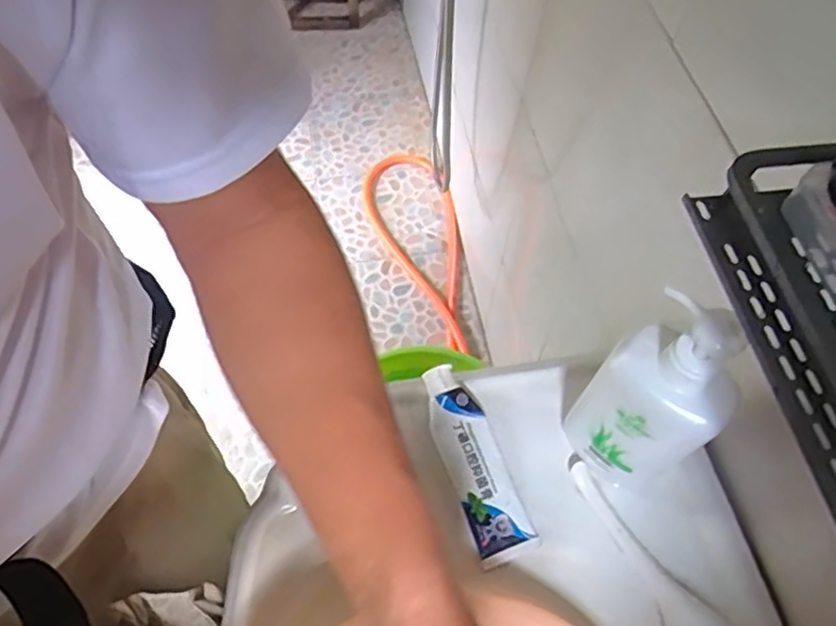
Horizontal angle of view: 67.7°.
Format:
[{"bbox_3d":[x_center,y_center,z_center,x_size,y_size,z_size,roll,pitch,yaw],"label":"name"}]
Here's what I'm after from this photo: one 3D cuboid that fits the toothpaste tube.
[{"bbox_3d":[0.049,0.128,0.553,0.054,0.030,0.170,-19,62,-12],"label":"toothpaste tube"}]

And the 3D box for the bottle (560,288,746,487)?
[{"bbox_3d":[0.174,0.073,0.475,0.092,0.229,0.053,30,64,15],"label":"bottle"}]

